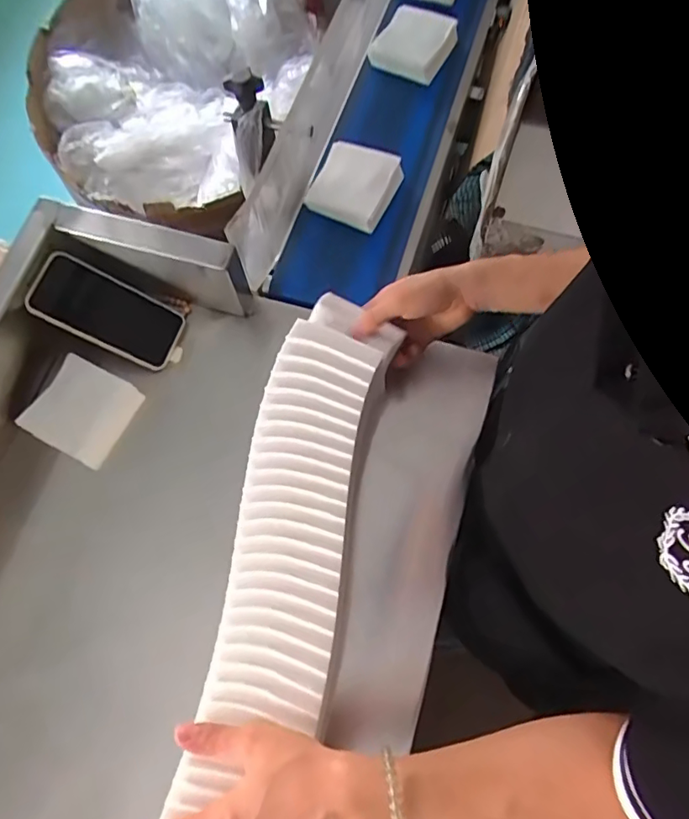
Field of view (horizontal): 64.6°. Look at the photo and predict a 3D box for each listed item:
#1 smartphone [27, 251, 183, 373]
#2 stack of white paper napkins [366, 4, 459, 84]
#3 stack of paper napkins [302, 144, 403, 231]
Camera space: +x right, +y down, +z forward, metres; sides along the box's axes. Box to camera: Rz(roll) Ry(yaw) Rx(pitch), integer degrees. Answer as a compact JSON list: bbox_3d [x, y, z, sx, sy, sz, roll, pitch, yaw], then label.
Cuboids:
[{"bbox_3d":[-0.262,-0.109,0.610,0.153,0.014,0.078,27,70,-25],"label":"smartphone"},{"bbox_3d":[0.093,-0.495,0.739,0.093,0.044,0.095,28,74,11],"label":"stack of white paper napkins"},{"bbox_3d":[0.013,-0.278,0.673,0.091,0.027,0.103,25,73,10],"label":"stack of paper napkins"}]

